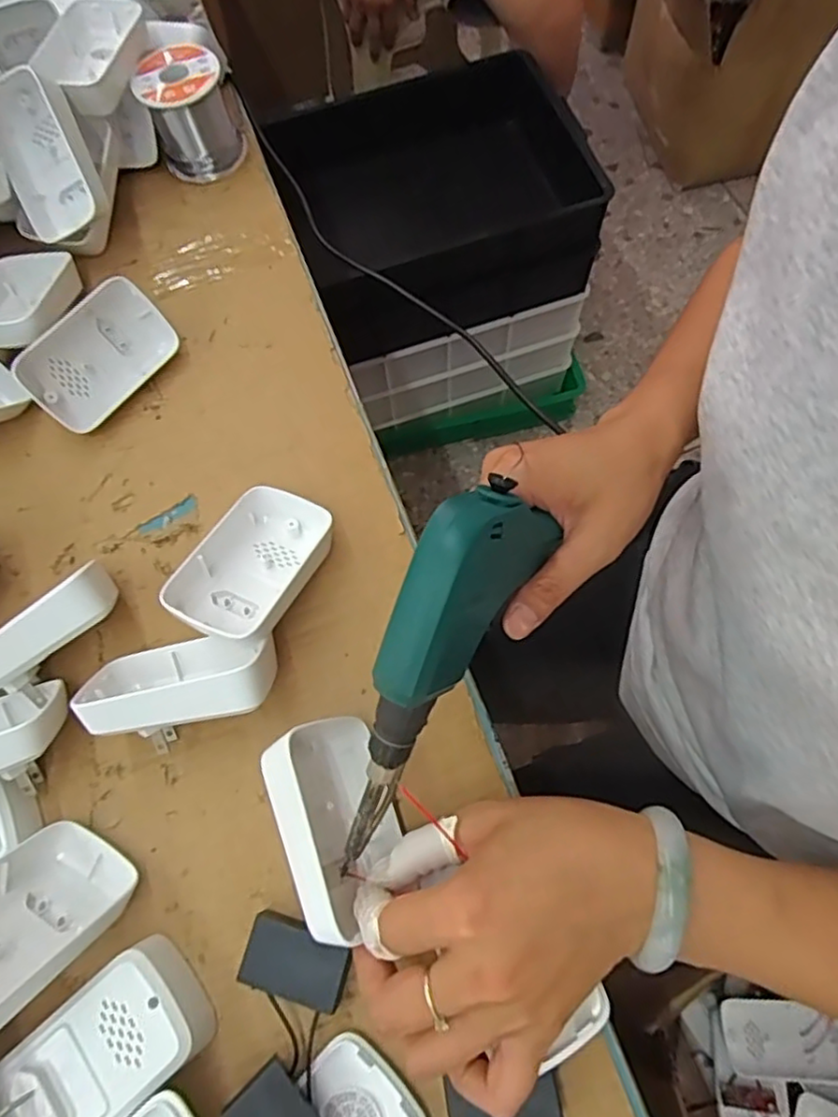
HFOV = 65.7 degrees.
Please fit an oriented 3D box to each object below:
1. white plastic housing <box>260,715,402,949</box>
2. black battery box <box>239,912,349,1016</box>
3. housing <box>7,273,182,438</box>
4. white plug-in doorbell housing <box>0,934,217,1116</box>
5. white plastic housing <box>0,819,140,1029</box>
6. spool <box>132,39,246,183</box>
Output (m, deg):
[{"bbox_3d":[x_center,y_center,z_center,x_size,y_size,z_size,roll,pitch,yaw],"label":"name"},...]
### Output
[{"bbox_3d":[-0.039,0.128,0.313,0.032,0.059,0.095,-37,63,33],"label":"white plastic housing"},{"bbox_3d":[-0.058,0.189,0.307,0.048,0.018,0.030,12,70,8],"label":"black battery box"},{"bbox_3d":[-0.209,-0.132,0.424,0.058,0.026,0.094,46,75,-22],"label":"housing"},{"bbox_3d":[-0.143,0.223,0.292,0.084,0.033,0.056,-40,72,-12],"label":"white plug-in doorbell housing"},{"bbox_3d":[-0.184,0.169,0.300,0.066,0.034,0.094,34,36,17],"label":"white plastic housing"},{"bbox_3d":[-0.174,-0.338,0.493,0.064,0.066,0.064,-27,69,-8],"label":"spool"}]

